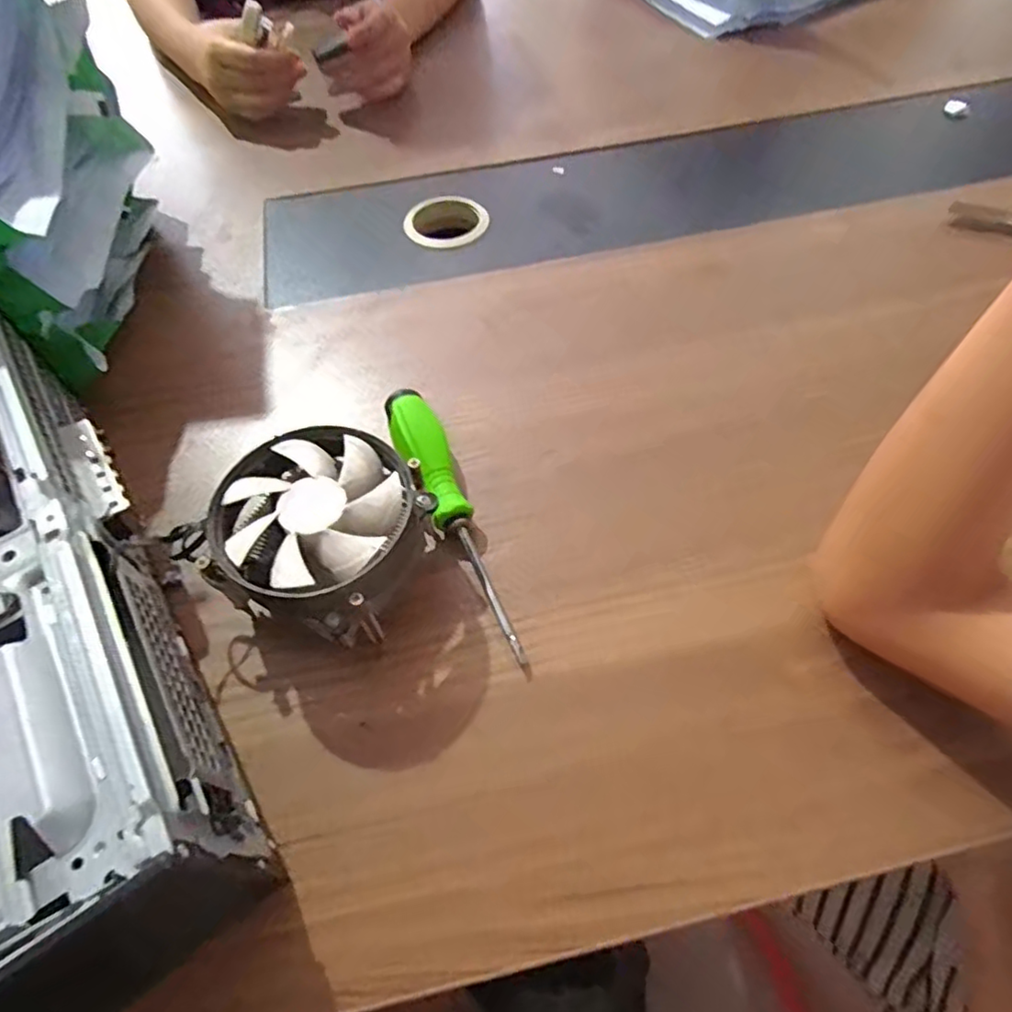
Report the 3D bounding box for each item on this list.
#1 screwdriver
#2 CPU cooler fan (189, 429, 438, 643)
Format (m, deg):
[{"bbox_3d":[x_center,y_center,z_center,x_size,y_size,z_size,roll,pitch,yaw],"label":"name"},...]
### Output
[{"bbox_3d":[-0.032,0.008,0.349,0.028,0.029,0.179,-17,58,-9],"label":"screwdriver"},{"bbox_3d":[-0.090,0.017,0.323,0.092,0.069,0.090,-1,57,2],"label":"CPU cooler fan"}]

